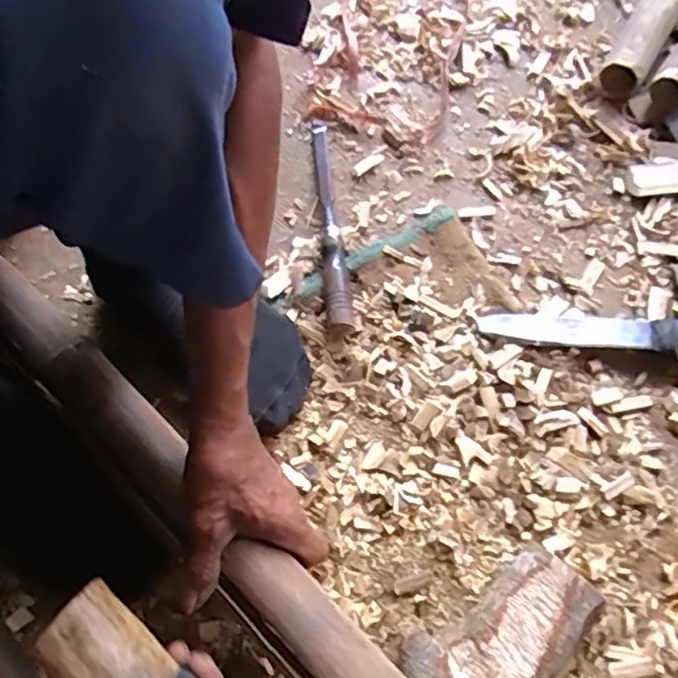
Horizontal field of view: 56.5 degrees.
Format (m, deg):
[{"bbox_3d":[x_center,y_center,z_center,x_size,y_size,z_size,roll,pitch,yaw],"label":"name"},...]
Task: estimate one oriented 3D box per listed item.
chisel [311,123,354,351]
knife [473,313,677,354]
[{"bbox_3d":[-0.008,-0.114,0.625,0.022,0.024,0.255,-5,70,0],"label":"chisel"},{"bbox_3d":[0.259,-0.006,0.587,0.253,0.019,0.035,4,70,4],"label":"knife"}]

